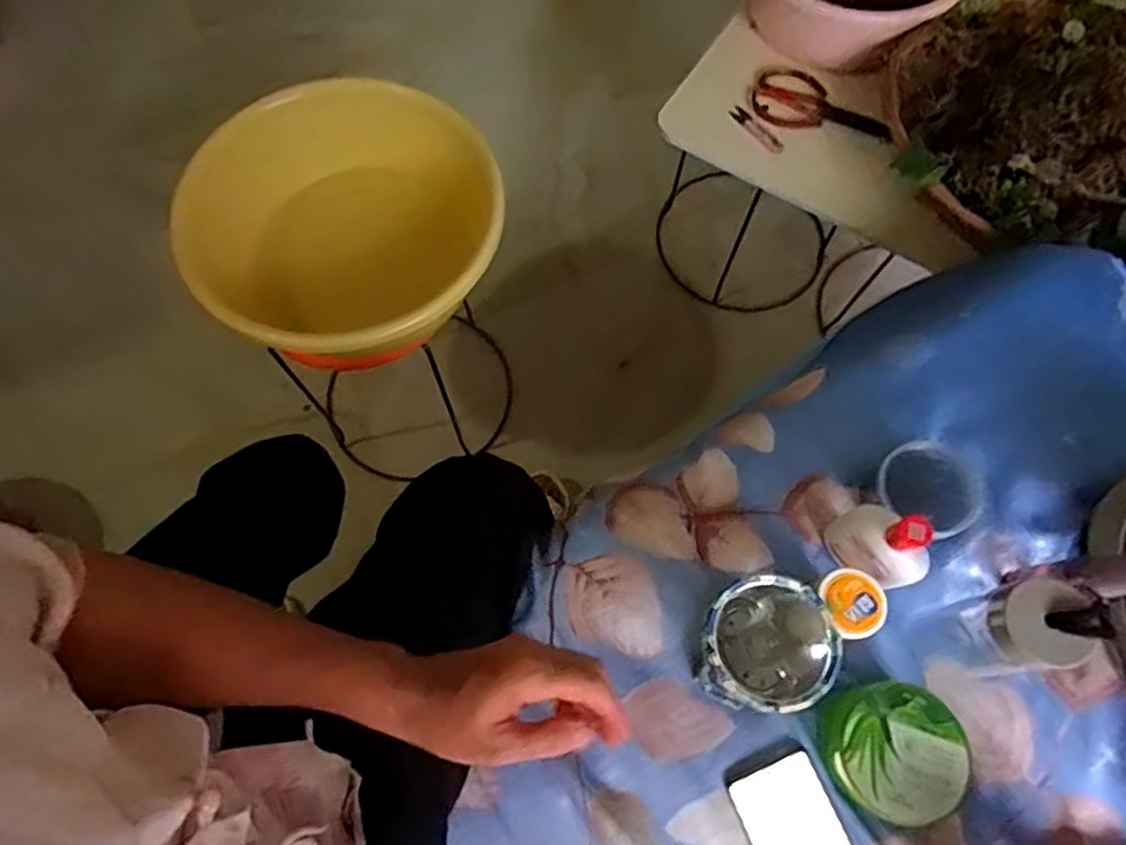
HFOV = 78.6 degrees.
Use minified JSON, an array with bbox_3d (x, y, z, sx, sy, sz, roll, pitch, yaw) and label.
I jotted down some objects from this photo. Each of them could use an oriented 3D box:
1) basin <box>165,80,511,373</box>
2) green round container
[{"bbox_3d":[-0.260,-0.233,0.879,0.363,0.161,0.382,0,70,-1],"label":"basin"},{"bbox_3d":[0.261,0.262,0.550,0.098,0.058,0.097,0,70,-1],"label":"green round container"}]

